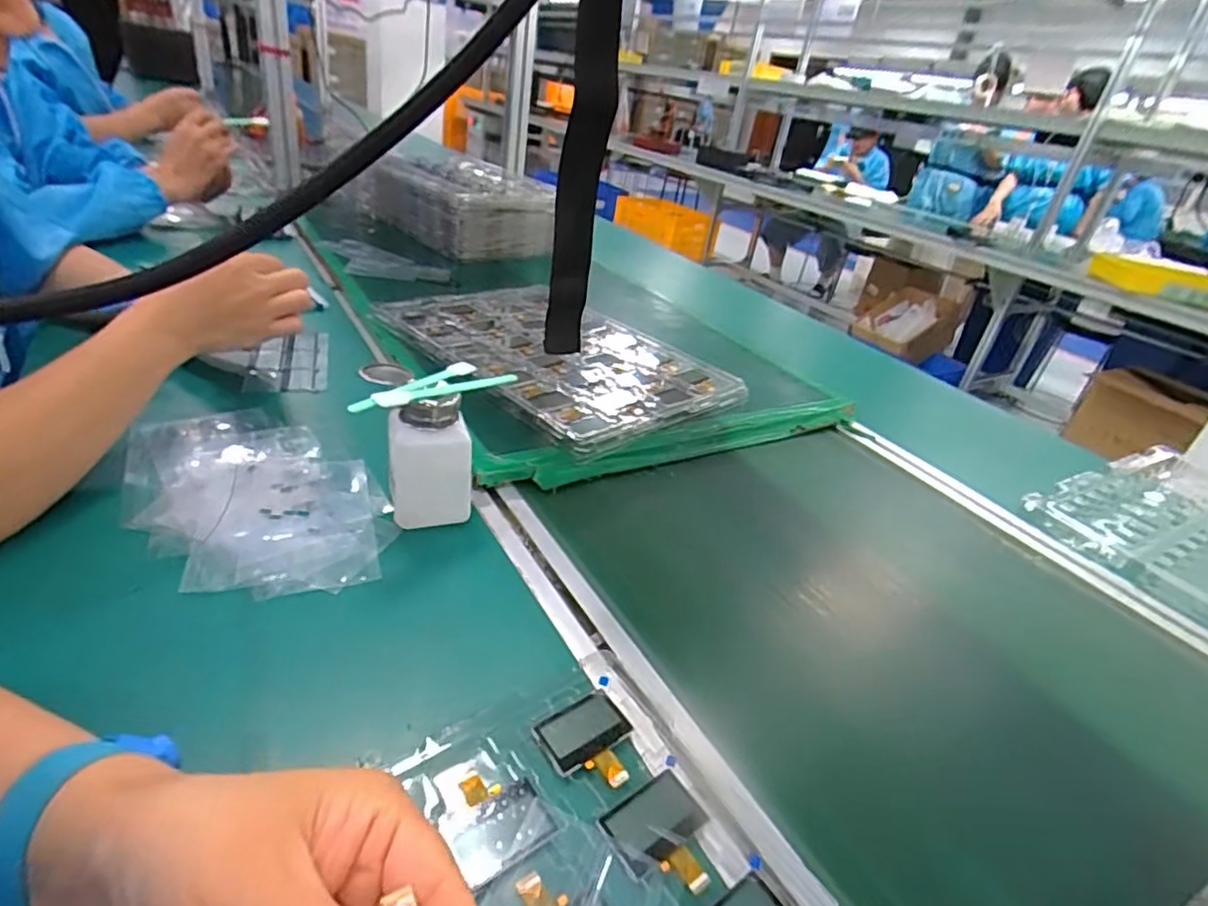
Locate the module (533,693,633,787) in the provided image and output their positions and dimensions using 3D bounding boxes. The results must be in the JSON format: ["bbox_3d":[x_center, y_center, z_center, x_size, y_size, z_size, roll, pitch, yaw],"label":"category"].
[{"bbox_3d":[-0.006,0.149,0.317,0.044,0.004,0.047,-15,40,-37],"label":"module"}]

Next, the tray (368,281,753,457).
[{"bbox_3d":[-0.048,-0.119,0.713,0.364,0.033,0.275,34,38,33],"label":"tray"}]

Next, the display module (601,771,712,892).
[{"bbox_3d":[0.029,0.175,0.283,0.047,0.004,0.047,-15,39,-36],"label":"display module"}]

